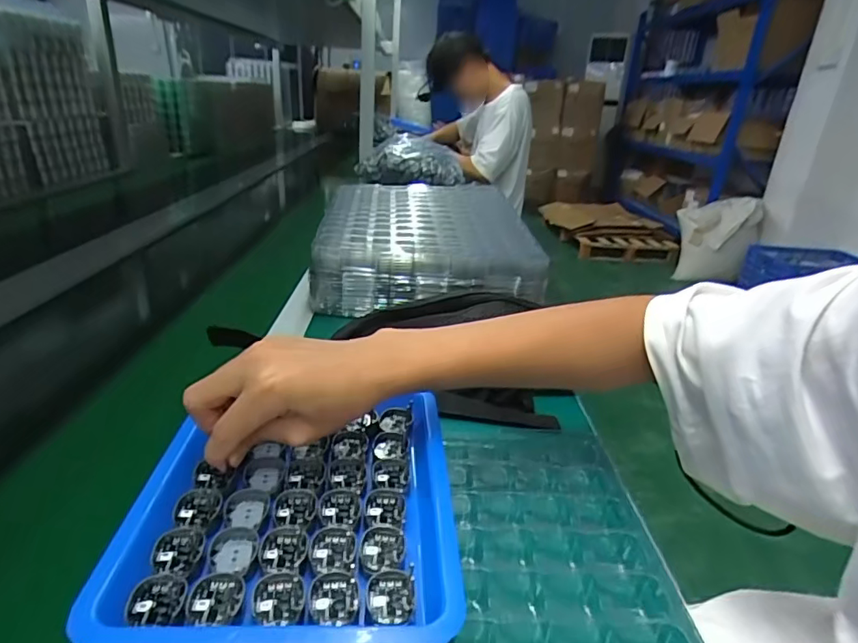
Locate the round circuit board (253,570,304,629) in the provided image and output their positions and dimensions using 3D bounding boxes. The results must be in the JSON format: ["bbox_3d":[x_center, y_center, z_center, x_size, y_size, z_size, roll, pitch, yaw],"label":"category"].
[{"bbox_3d":[-0.074,0.136,0.255,0.024,0.004,0.028,-1,24,-12],"label":"round circuit board"}]

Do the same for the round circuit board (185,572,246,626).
[{"bbox_3d":[-0.103,0.134,0.252,0.025,0.004,0.027,4,24,-2],"label":"round circuit board"}]

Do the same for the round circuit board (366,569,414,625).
[{"bbox_3d":[-0.019,0.137,0.260,0.023,0.004,0.029,2,24,-5],"label":"round circuit board"}]

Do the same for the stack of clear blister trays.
[{"bbox_3d":[-0.010,-0.122,0.786,0.292,0.102,0.330,1,27,-6],"label":"stack of clear blister trays"}]

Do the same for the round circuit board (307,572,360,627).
[{"bbox_3d":[-0.047,0.137,0.256,0.024,0.004,0.028,0,24,-9],"label":"round circuit board"}]

